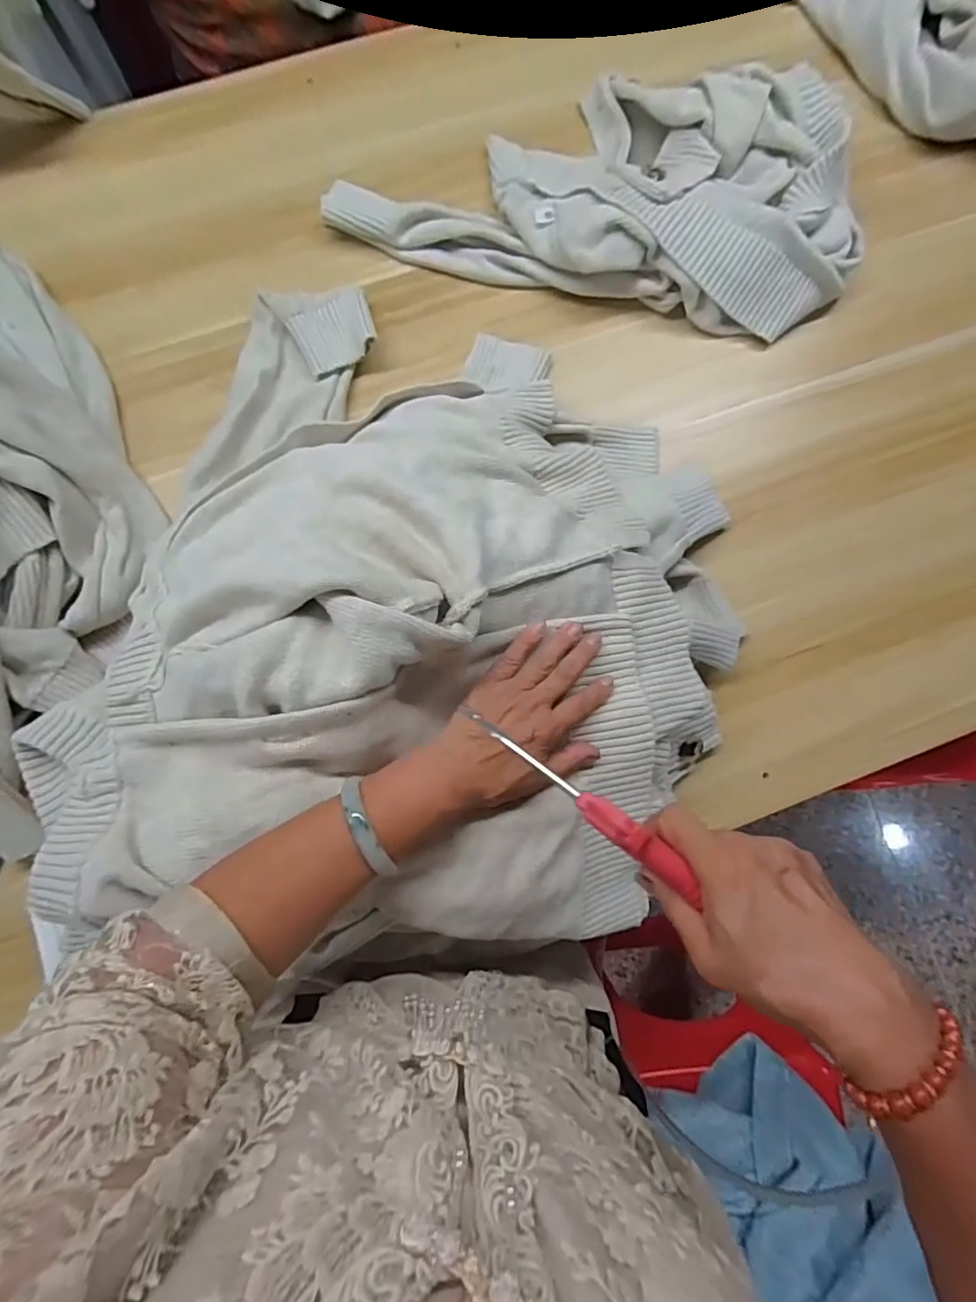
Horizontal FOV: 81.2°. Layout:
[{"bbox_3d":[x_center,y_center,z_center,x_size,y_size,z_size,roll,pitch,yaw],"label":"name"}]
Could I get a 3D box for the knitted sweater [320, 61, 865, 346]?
[{"bbox_3d":[0.125,-0.512,0.624,0.573,0.082,0.270,10,82,-1],"label":"knitted sweater"}]

